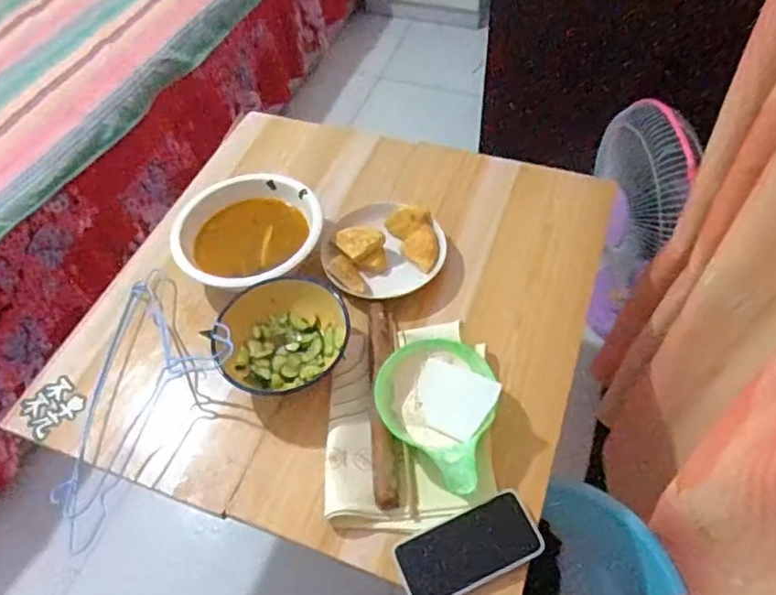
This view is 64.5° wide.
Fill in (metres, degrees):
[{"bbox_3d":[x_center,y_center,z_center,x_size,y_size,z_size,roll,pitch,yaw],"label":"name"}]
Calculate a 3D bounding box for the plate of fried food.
[{"bbox_3d":[-0.010,-0.074,0.930,0.183,0.046,0.172,-19,56,-9],"label":"plate of fried food"}]

